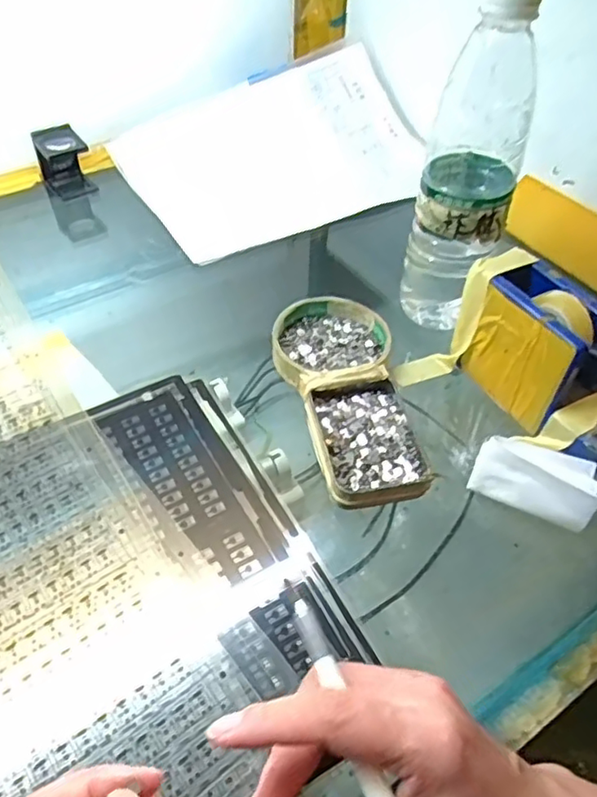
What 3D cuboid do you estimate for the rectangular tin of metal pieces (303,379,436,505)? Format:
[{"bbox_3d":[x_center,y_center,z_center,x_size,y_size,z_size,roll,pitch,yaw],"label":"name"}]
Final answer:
[{"bbox_3d":[0.043,0.026,0.387,0.065,0.014,0.095,-9,49,-10],"label":"rectangular tin of metal pieces"}]

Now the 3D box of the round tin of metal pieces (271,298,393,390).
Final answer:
[{"bbox_3d":[0.023,-0.040,0.438,0.083,0.020,0.079,1,48,-1],"label":"round tin of metal pieces"}]

